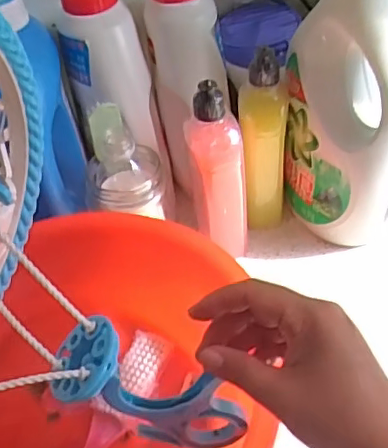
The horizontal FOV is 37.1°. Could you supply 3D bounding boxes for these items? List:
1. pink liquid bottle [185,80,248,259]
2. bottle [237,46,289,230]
[{"bbox_3d":[0.024,-0.050,0.608,0.059,0.199,0.054,-4,47,4],"label":"pink liquid bottle"},{"bbox_3d":[0.076,-0.086,0.634,0.051,0.202,0.058,1,48,9],"label":"bottle"}]

